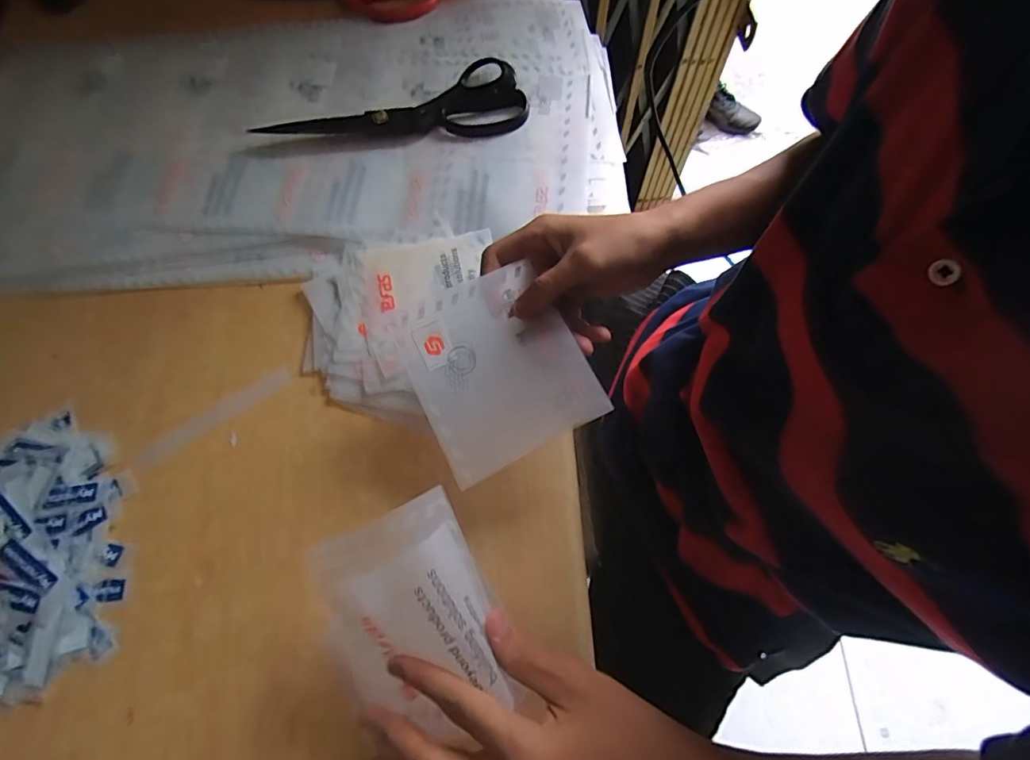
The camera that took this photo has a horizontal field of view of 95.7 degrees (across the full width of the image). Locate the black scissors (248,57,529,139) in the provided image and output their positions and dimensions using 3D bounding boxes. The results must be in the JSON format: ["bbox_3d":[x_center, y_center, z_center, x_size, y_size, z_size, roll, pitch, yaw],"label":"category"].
[{"bbox_3d":[-0.107,-0.253,0.425,0.230,0.015,0.081,-4,72,0],"label":"black scissors"}]

